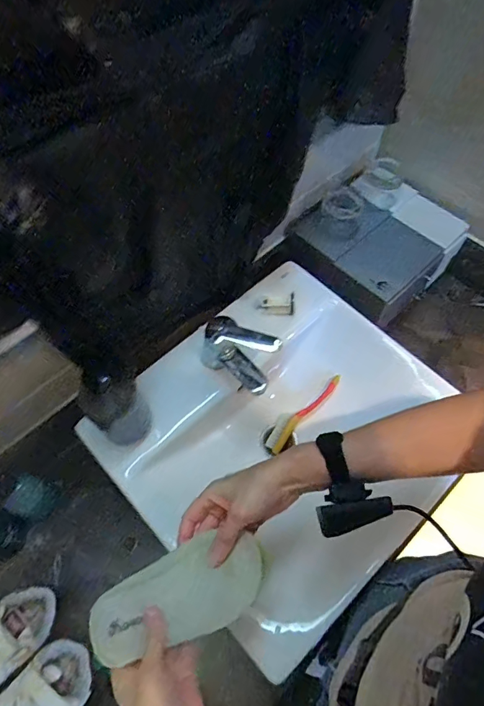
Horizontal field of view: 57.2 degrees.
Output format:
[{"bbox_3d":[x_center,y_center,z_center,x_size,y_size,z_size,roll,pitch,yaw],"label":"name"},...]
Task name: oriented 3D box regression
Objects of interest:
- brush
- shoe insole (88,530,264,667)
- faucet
[{"bbox_3d":[0.100,0.098,0.728,0.160,0.015,0.034,-44,67,4],"label":"brush"},{"bbox_3d":[-0.062,0.235,0.435,0.172,0.010,0.080,-18,63,-9],"label":"shoe insole"},{"bbox_3d":[-0.013,0.007,0.637,0.119,0.112,0.059,26,65,14],"label":"faucet"}]

